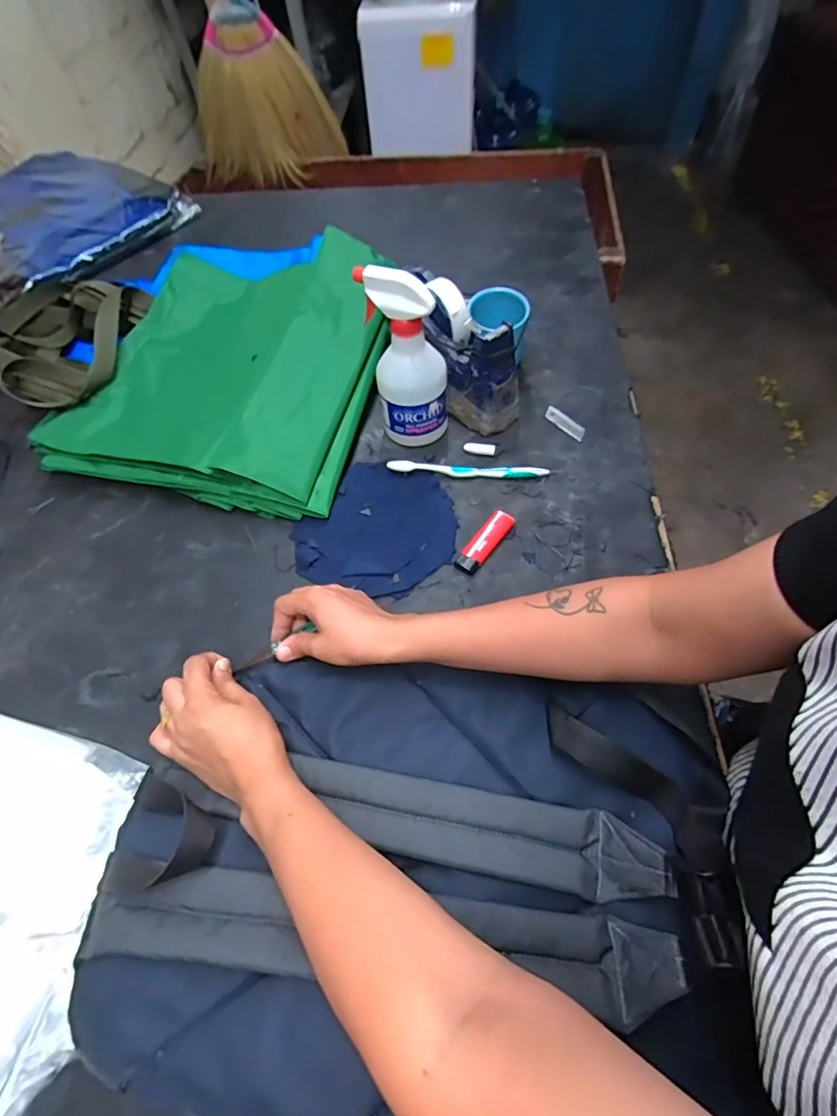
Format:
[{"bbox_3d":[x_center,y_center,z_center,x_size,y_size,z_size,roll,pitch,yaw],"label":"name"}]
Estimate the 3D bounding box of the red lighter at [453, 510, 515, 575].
[{"bbox_3d":[0.068,-0.018,0.516,0.027,0.015,0.080,32,65,22],"label":"red lighter"}]

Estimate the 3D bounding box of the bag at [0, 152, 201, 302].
[{"bbox_3d":[-0.681,-0.640,0.926,0.395,0.063,0.370,33,66,23],"label":"bag"}]

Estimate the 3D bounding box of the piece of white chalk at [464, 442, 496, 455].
[{"bbox_3d":[0.072,-0.130,0.587,0.037,0.010,0.011,13,59,12],"label":"piece of white chalk"}]

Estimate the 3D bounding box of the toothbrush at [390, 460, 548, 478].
[{"bbox_3d":[0.055,-0.101,0.568,0.179,0.015,0.014,1,58,5],"label":"toothbrush"}]

